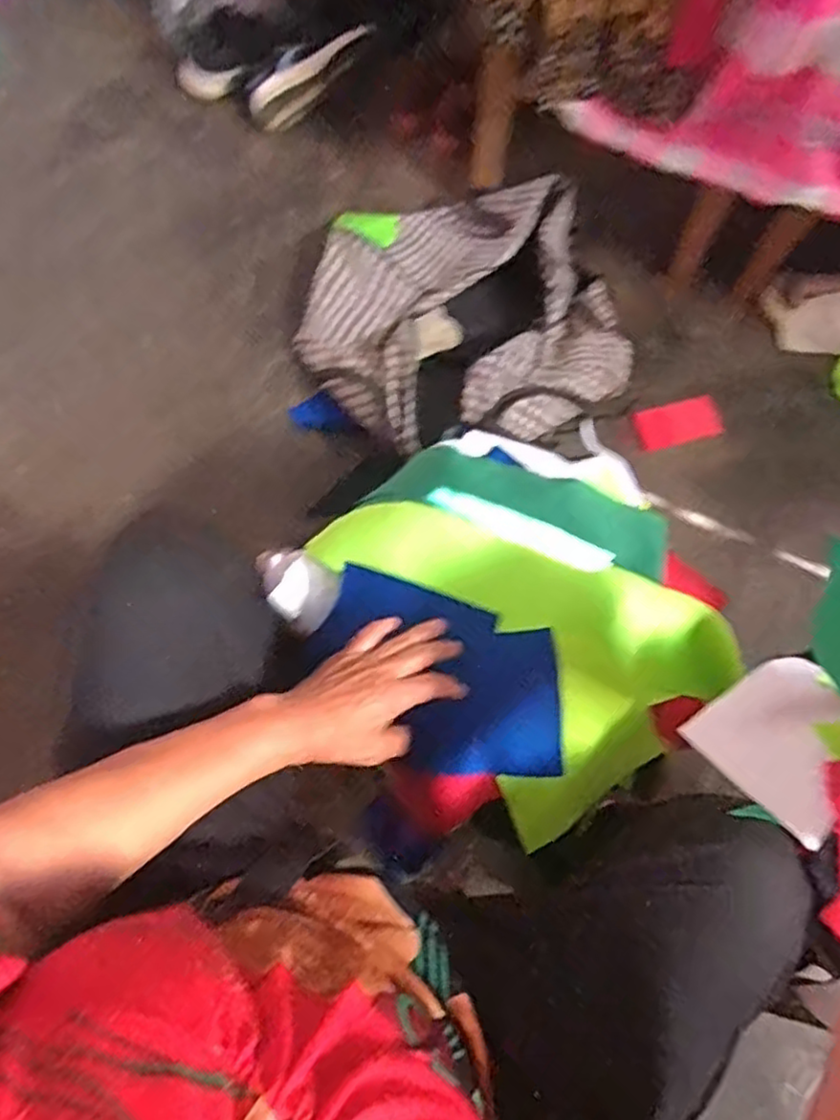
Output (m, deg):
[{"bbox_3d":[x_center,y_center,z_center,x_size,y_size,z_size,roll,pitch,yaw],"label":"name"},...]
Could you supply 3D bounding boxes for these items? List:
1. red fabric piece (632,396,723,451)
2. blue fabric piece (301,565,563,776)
[{"bbox_3d":[0.412,-0.217,1.114,0.161,0.007,0.062,-17,84,-16],"label":"red fabric piece"},{"bbox_3d":[0.012,0.103,0.613,0.237,0.025,0.141,18,82,14],"label":"blue fabric piece"}]

